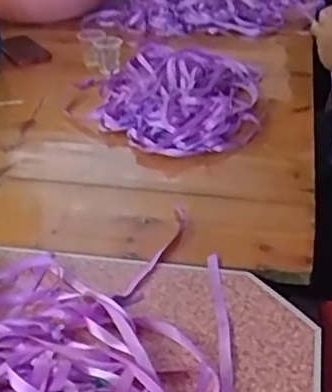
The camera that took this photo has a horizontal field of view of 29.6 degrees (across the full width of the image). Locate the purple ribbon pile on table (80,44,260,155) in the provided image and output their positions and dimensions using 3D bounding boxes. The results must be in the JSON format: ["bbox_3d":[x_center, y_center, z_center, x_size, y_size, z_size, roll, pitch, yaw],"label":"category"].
[{"bbox_3d":[0.019,-0.160,0.963,0.254,0.040,0.337,3,31,6],"label":"purple ribbon pile on table"}]

